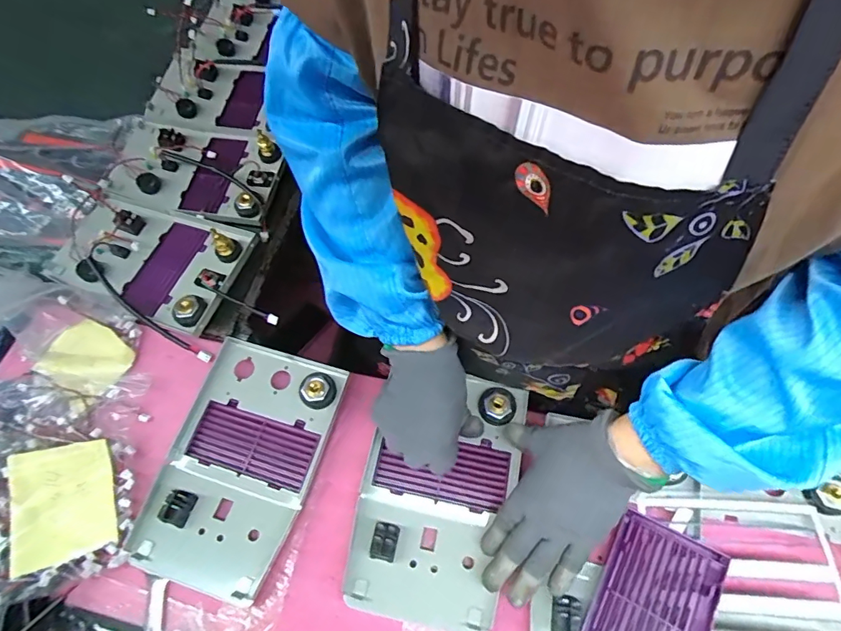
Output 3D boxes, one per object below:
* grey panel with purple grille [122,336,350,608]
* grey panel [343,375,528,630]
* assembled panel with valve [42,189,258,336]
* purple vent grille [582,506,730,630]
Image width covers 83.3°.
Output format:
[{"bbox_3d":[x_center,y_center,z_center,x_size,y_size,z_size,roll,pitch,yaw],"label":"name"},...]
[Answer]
[{"bbox_3d":[-0.183,0.147,0.484,0.148,0.028,0.232,14,64,9],"label":"grey panel with purple grille"},{"bbox_3d":[0.017,0.172,0.470,0.143,0.025,0.227,12,67,5],"label":"grey panel"},{"bbox_3d":[-0.335,-0.074,0.589,0.238,0.066,0.149,20,66,10],"label":"assembled panel with valve"},{"bbox_3d":[0.199,0.257,0.411,0.086,0.005,0.148,22,65,26],"label":"purple vent grille"}]

